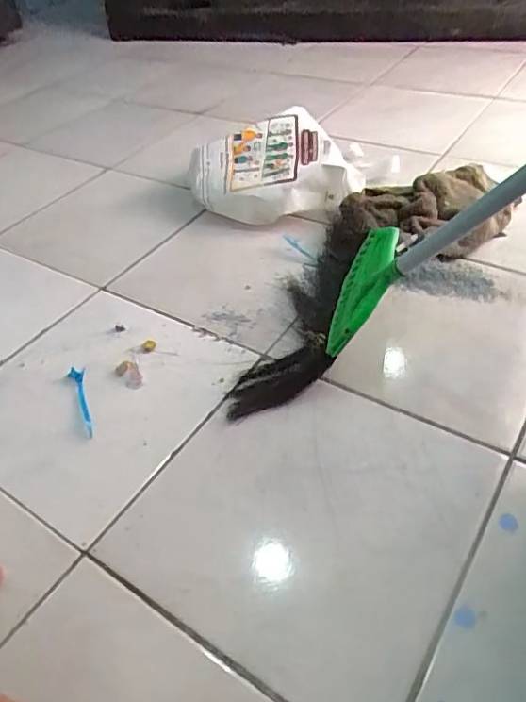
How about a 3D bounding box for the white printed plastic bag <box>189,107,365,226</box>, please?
[{"bbox_3d":[0.017,-0.326,0.951,0.306,0.118,0.194,2,44,9],"label":"white printed plastic bag"}]

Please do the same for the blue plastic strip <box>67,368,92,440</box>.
[{"bbox_3d":[-0.222,0.060,0.653,0.020,0.007,0.125,-19,45,-12],"label":"blue plastic strip"}]

